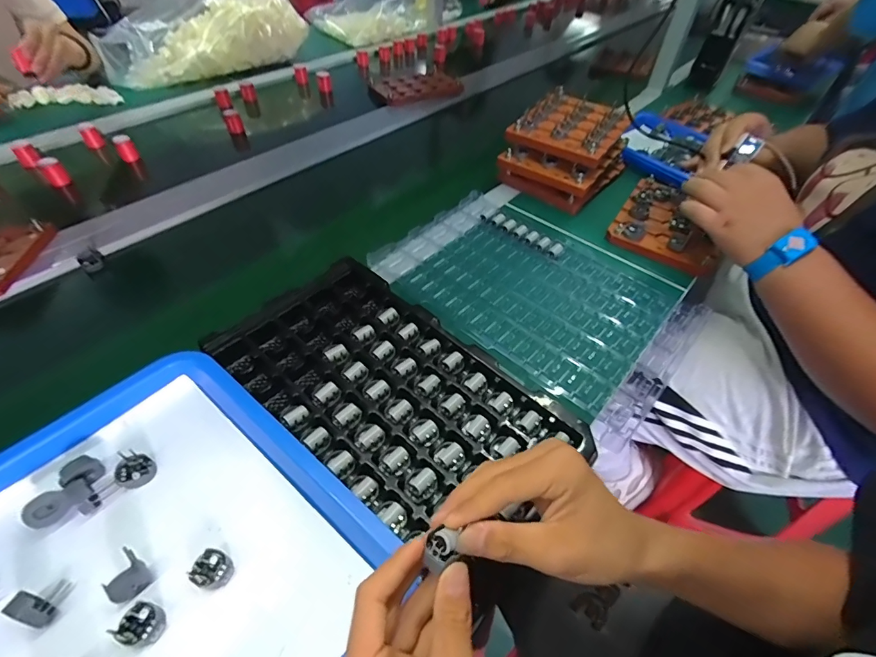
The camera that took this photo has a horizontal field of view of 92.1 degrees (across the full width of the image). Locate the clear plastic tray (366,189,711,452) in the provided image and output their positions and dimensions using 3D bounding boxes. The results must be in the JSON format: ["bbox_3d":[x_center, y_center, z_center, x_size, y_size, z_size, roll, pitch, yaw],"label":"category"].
[{"bbox_3d":[0.113,-0.045,0.534,0.364,0.024,0.244,32,55,25],"label":"clear plastic tray"}]

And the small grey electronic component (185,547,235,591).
[{"bbox_3d":[-0.170,0.182,0.320,0.026,0.015,0.026,1,48,-1],"label":"small grey electronic component"}]

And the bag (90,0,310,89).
[{"bbox_3d":[-0.592,-0.734,1.041,0.440,0.138,0.286,-30,55,-25],"label":"bag"}]

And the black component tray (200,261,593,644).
[{"bbox_3d":[-0.043,0.061,0.420,0.357,0.025,0.188,33,55,25],"label":"black component tray"}]

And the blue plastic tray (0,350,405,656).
[{"bbox_3d":[-0.219,0.172,0.316,0.339,0.032,0.260,32,55,24],"label":"blue plastic tray"}]

